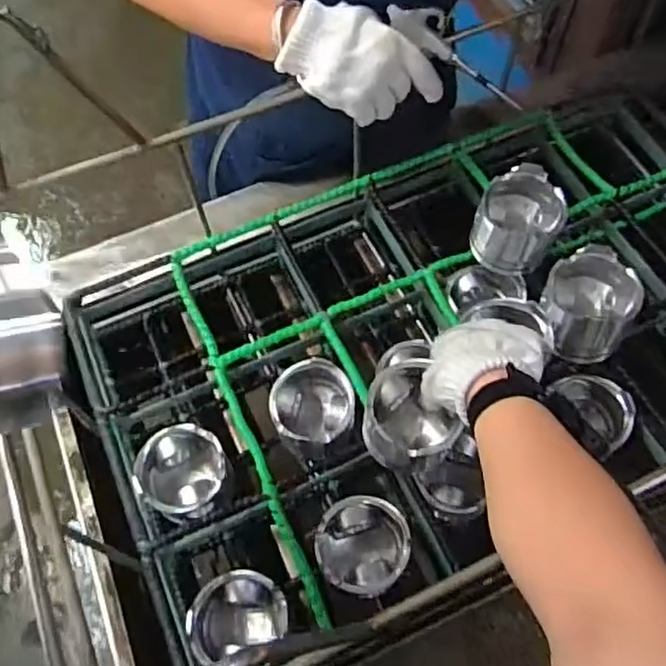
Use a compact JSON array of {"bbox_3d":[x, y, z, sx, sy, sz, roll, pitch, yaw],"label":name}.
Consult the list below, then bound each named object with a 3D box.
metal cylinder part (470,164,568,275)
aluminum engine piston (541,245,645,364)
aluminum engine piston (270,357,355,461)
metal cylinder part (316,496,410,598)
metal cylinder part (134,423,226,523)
[{"bbox_3d":[0.212,-0.128,0.738,0.087,0.098,0.083,-1,62,1],"label":"metal cylinder part"},{"bbox_3d":[0.269,-0.026,0.695,0.089,0.097,0.088,26,66,15],"label":"aluminum engine piston"},{"bbox_3d":[-0.023,0.087,0.727,0.092,0.072,0.095,-1,62,1],"label":"aluminum engine piston"},{"bbox_3d":[0.029,0.213,0.650,0.088,0.054,0.089,-1,62,1],"label":"metal cylinder part"},{"bbox_3d":[-0.158,0.151,0.699,0.086,0.070,0.091,-1,62,1],"label":"metal cylinder part"}]

